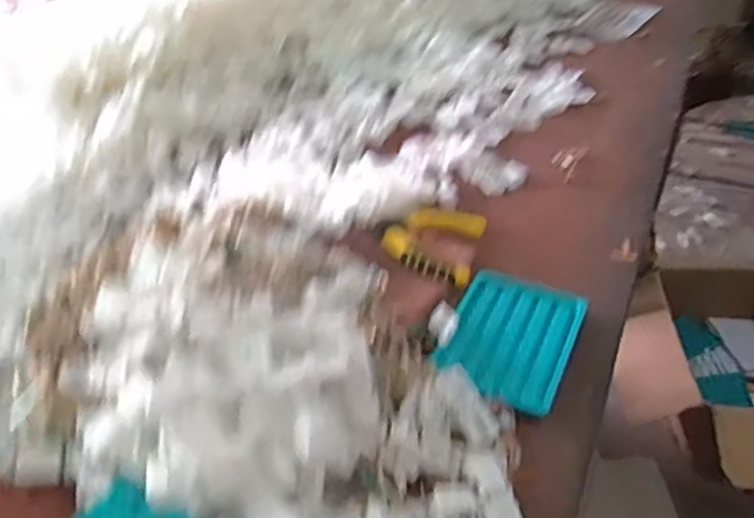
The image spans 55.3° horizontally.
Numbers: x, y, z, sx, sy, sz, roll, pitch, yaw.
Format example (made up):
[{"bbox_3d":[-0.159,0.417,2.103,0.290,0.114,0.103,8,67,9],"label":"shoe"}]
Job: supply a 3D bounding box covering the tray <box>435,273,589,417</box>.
[{"bbox_3d":[0.107,0.060,0.572,0.094,0.010,0.140,15,41,20],"label":"tray"}]

